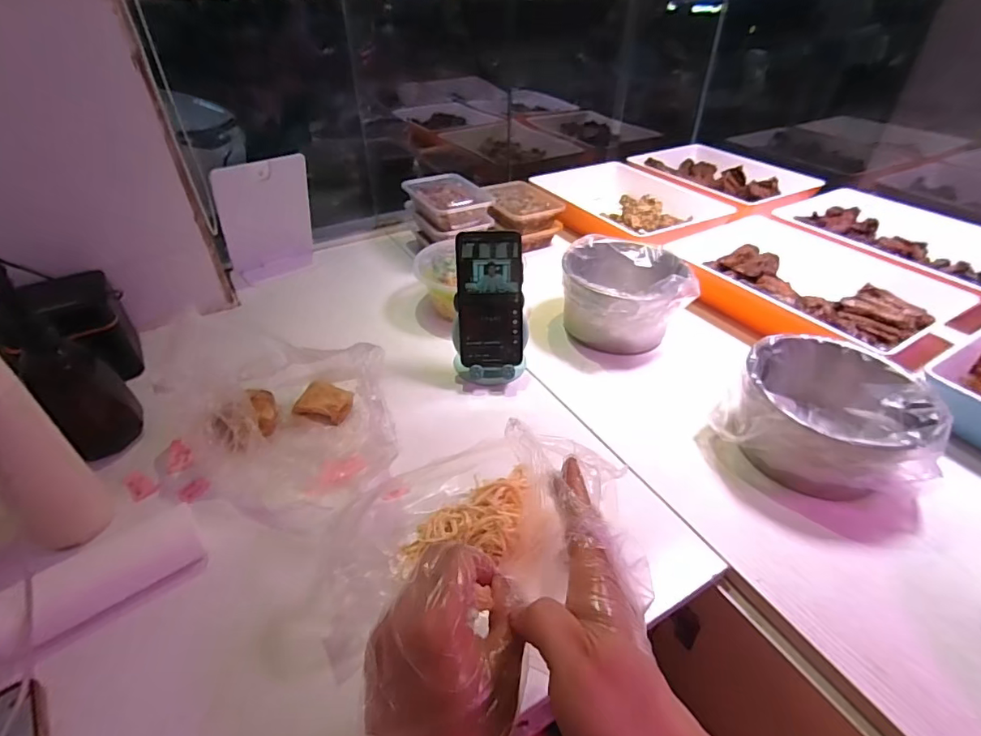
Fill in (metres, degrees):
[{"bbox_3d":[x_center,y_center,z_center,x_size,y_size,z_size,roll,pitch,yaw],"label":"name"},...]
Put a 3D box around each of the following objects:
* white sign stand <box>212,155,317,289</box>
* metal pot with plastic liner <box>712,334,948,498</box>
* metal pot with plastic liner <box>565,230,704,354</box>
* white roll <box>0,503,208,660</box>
[{"bbox_3d":[-0.382,-0.248,0.855,0.146,0.213,0.013,-21,54,-31],"label":"white sign stand"},{"bbox_3d":[0.357,0.049,0.531,0.178,0.090,0.176,0,39,0],"label":"metal pot with plastic liner"},{"bbox_3d":[0.190,-0.107,0.712,0.163,0.114,0.182,3,39,4],"label":"metal pot with plastic liner"},{"bbox_3d":[-0.326,0.179,0.422,0.145,0.053,0.050,-29,47,-32],"label":"white roll"}]

